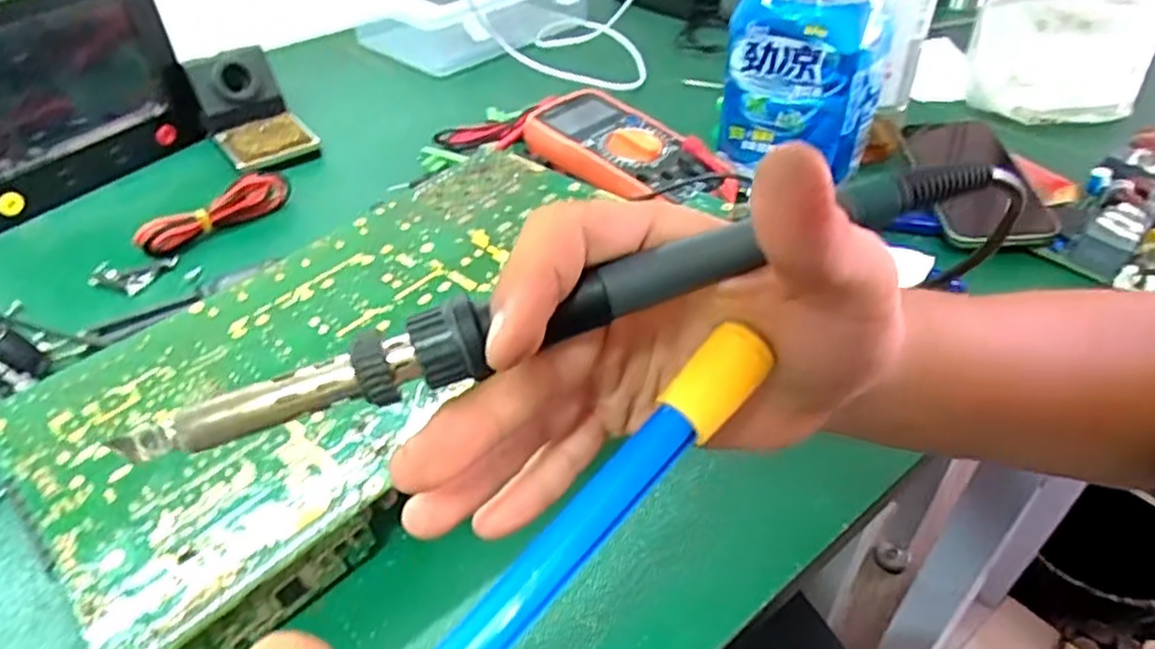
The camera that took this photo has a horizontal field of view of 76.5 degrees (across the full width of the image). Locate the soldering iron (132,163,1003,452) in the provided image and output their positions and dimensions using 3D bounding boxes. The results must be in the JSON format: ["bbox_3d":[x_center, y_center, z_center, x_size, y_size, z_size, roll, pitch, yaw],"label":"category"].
[{"bbox_3d":[0.006,-0.008,0.188,0.234,0.016,0.014,-19,42,-9],"label":"soldering iron"}]

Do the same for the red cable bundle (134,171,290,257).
[{"bbox_3d":[-0.266,-0.082,0.540,0.110,0.030,0.027,-30,49,-29],"label":"red cable bundle"}]

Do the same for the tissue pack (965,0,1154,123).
[{"bbox_3d":[0.402,-0.224,0.605,0.135,0.097,0.035,11,41,15],"label":"tissue pack"}]

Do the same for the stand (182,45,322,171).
[{"bbox_3d":[-0.278,-0.183,0.626,0.069,0.072,0.118,-27,48,-27],"label":"stand"}]

